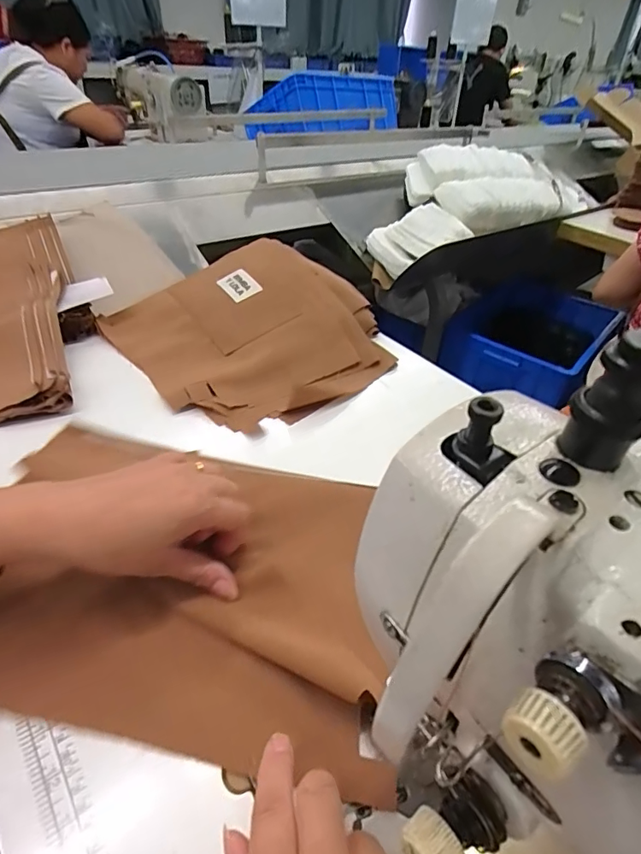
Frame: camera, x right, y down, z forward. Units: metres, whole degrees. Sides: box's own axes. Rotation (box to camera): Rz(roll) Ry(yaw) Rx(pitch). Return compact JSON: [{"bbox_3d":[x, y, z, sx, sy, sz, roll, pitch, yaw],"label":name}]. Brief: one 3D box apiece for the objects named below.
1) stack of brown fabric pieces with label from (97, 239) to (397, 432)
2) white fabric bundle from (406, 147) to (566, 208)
[{"bbox_3d":[-0.084,-0.136,0.615,0.307,0.072,0.330,-25,48,-31],"label":"stack of brown fabric pieces with label"},{"bbox_3d":[0.395,-0.647,1.217,0.365,0.099,0.113,-14,43,-21],"label":"white fabric bundle"}]

